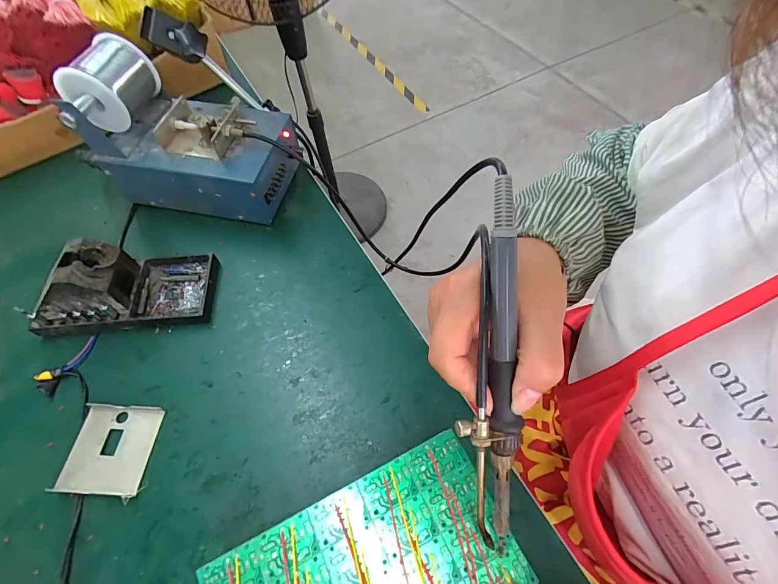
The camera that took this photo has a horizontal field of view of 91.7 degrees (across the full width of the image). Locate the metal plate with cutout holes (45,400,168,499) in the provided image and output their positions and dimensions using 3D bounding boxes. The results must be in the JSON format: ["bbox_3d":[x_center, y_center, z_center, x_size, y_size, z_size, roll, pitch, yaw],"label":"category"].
[{"bbox_3d":[-0.231,0.129,0.315,0.064,0.012,0.068,2,60,3],"label":"metal plate with cutout holes"}]

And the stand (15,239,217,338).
[{"bbox_3d":[-0.262,-0.012,0.361,0.160,0.067,0.078,-5,60,-1],"label":"stand"}]

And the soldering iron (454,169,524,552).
[{"bbox_3d":[0.054,0.044,0.205,0.030,0.023,0.200,0,96,3],"label":"soldering iron"}]

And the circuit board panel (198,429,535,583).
[{"bbox_3d":[-0.014,0.173,0.227,0.177,0.009,0.099,-25,63,-11],"label":"circuit board panel"}]

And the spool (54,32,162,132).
[{"bbox_3d":[-0.298,-0.230,0.407,0.071,0.057,0.085,2,60,3],"label":"spool"}]

